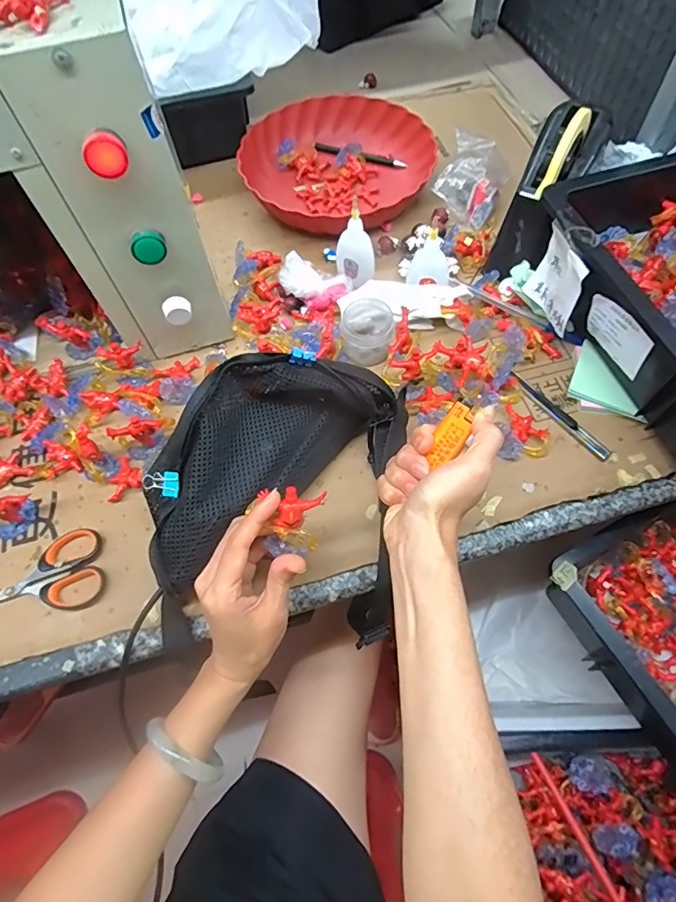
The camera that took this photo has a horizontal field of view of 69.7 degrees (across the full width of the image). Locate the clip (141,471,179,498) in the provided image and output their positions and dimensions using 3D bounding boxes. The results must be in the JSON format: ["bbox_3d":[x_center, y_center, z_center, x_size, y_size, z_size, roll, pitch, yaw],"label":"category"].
[{"bbox_3d":[-0.137,0.026,0.379,0.030,0.010,0.020,7,90,0],"label":"clip"}]

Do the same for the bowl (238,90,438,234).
[{"bbox_3d":[0.000,-0.373,0.636,0.238,0.050,0.228,-1,63,3],"label":"bowl"}]

